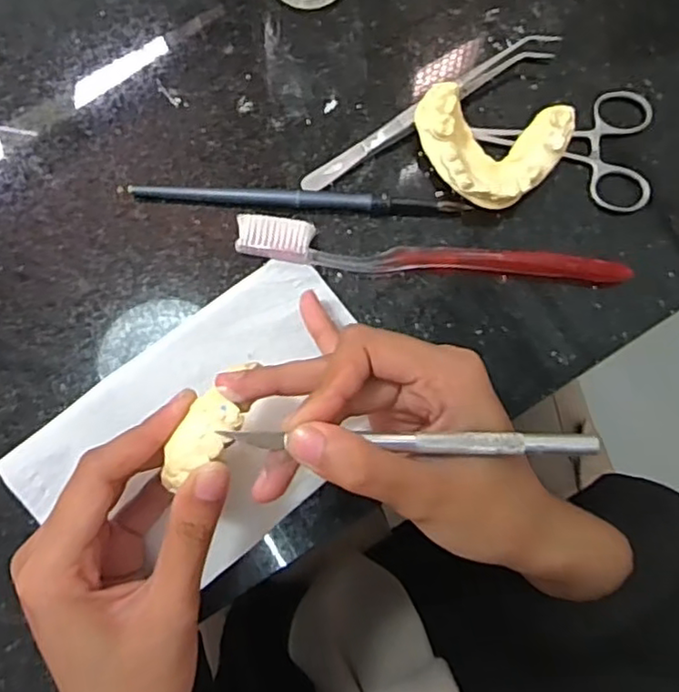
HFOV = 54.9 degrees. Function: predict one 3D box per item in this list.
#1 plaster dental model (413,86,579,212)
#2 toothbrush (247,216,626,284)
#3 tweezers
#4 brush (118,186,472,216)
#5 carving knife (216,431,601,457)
[{"bbox_3d":[0.073,-0.094,0.318,0.072,0.029,0.048,8,79,2],"label":"plaster dental model"},{"bbox_3d":[0.044,-0.042,0.318,0.187,0.011,0.020,8,79,2],"label":"toothbrush"},{"bbox_3d":[0.047,-0.122,0.332,0.151,0.013,0.014,-30,80,-5],"label":"tweezers"},{"bbox_3d":[-0.024,-0.073,0.326,0.171,0.010,0.009,5,79,1],"label":"brush"},{"bbox_3d":[0.027,0.036,0.242,0.137,0.006,0.008,1,79,2],"label":"carving knife"}]

